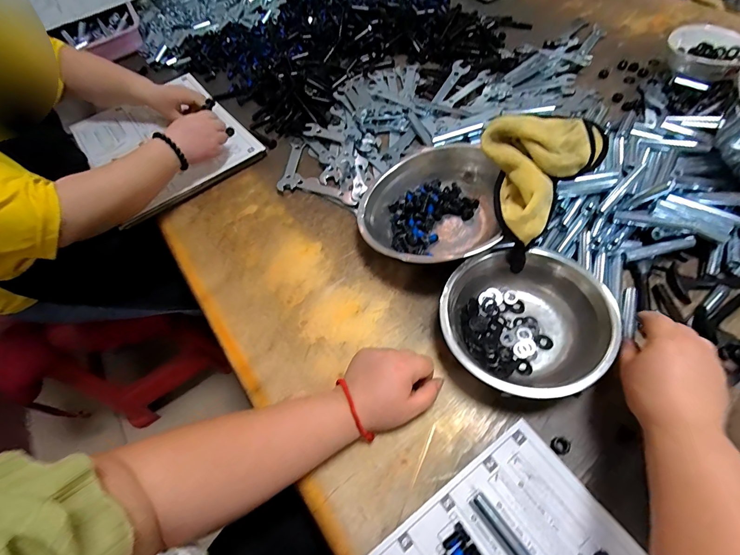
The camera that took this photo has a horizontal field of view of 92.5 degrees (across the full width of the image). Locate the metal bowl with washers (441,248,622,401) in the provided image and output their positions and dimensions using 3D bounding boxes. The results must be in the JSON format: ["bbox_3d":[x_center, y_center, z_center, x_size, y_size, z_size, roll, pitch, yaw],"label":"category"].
[{"bbox_3d":[0.178,0.049,0.423,0.177,0.072,0.168,-2,60,3],"label":"metal bowl with washers"}]

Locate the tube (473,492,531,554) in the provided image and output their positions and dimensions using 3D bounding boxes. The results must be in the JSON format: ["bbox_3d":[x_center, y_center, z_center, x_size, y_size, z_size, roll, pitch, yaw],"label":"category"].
[{"bbox_3d":[0.131,0.246,0.343,0.013,0.011,0.072,-34,63,-15],"label":"tube"}]

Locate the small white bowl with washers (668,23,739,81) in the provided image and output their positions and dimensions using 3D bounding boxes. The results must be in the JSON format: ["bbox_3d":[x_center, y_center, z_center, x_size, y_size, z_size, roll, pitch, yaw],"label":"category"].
[{"bbox_3d":[0.615,-0.408,0.658,0.124,0.059,0.130,-2,60,3],"label":"small white bowl with washers"}]

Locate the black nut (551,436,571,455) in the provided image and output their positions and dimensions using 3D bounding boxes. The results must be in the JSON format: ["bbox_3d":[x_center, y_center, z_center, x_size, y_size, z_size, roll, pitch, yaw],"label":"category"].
[{"bbox_3d":[0.206,0.181,0.381,0.018,0.007,0.018,-2,60,3],"label":"black nut"}]

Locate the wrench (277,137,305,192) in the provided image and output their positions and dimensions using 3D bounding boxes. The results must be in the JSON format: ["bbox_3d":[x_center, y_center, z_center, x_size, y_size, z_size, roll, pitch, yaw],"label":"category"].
[{"bbox_3d":[-0.139,-0.211,0.651,0.034,0.013,0.135,2,60,5],"label":"wrench"}]

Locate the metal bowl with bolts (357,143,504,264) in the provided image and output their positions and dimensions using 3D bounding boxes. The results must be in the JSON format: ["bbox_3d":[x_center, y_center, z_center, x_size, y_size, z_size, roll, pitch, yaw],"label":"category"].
[{"bbox_3d":[0.083,-0.094,0.513,0.186,0.088,0.188,-2,60,3],"label":"metal bowl with bolts"}]

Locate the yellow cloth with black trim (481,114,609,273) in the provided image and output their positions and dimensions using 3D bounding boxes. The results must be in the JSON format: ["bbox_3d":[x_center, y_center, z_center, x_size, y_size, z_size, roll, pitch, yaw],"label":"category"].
[{"bbox_3d":[0.216,-0.155,0.484,0.141,0.081,0.258,34,67,21],"label":"yellow cloth with black trim"}]

